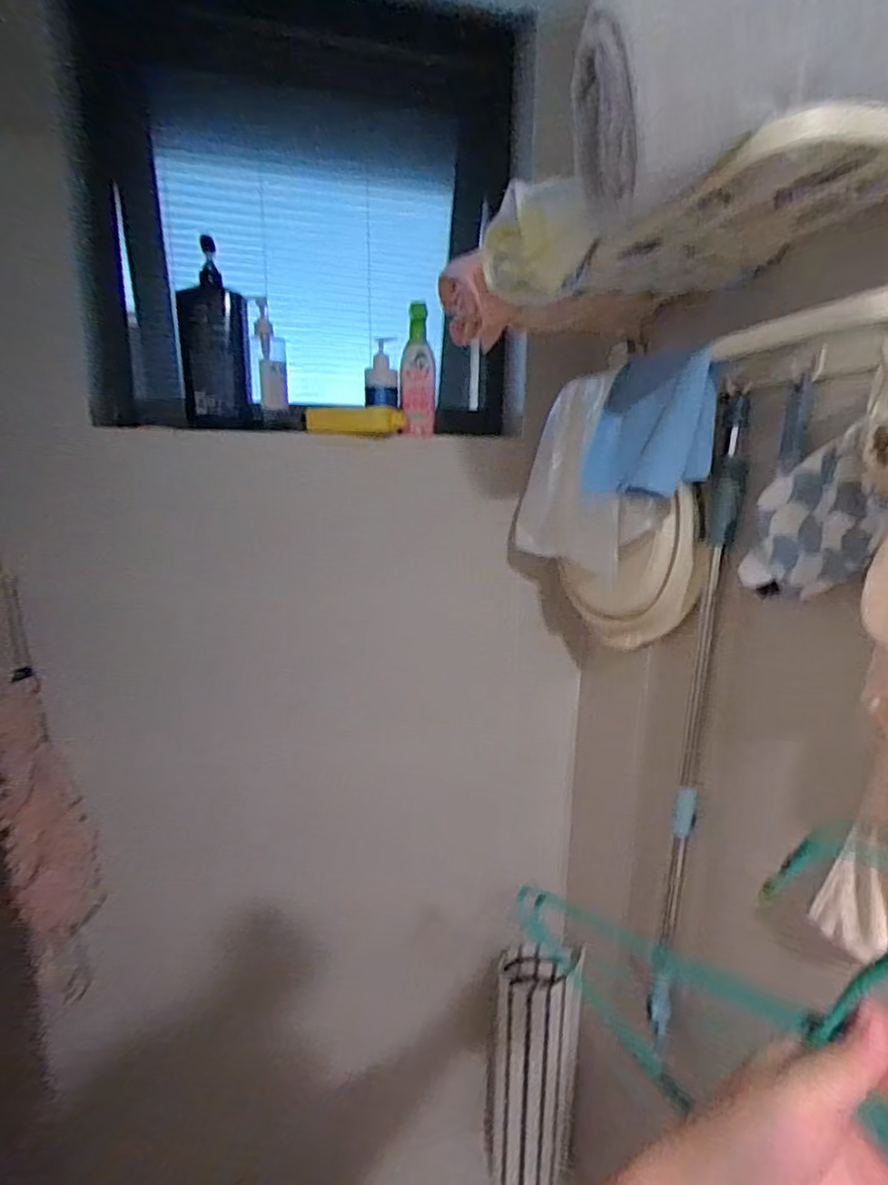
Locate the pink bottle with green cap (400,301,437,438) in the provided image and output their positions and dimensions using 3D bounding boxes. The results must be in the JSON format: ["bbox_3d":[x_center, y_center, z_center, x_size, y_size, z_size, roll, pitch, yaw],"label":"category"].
[{"bbox_3d":[-0.046,-0.388,1.012,0.065,0.210,0.062,0,12,0],"label":"pink bottle with green cap"}]

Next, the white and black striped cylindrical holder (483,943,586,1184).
[{"bbox_3d":[0.186,1.042,1.235,0.199,0.513,0.166,2,12,10],"label":"white and black striped cylindrical holder"}]

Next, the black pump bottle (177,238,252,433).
[{"bbox_3d":[-0.381,-0.419,0.959,0.104,0.265,0.070,-5,13,-22],"label":"black pump bottle"}]

